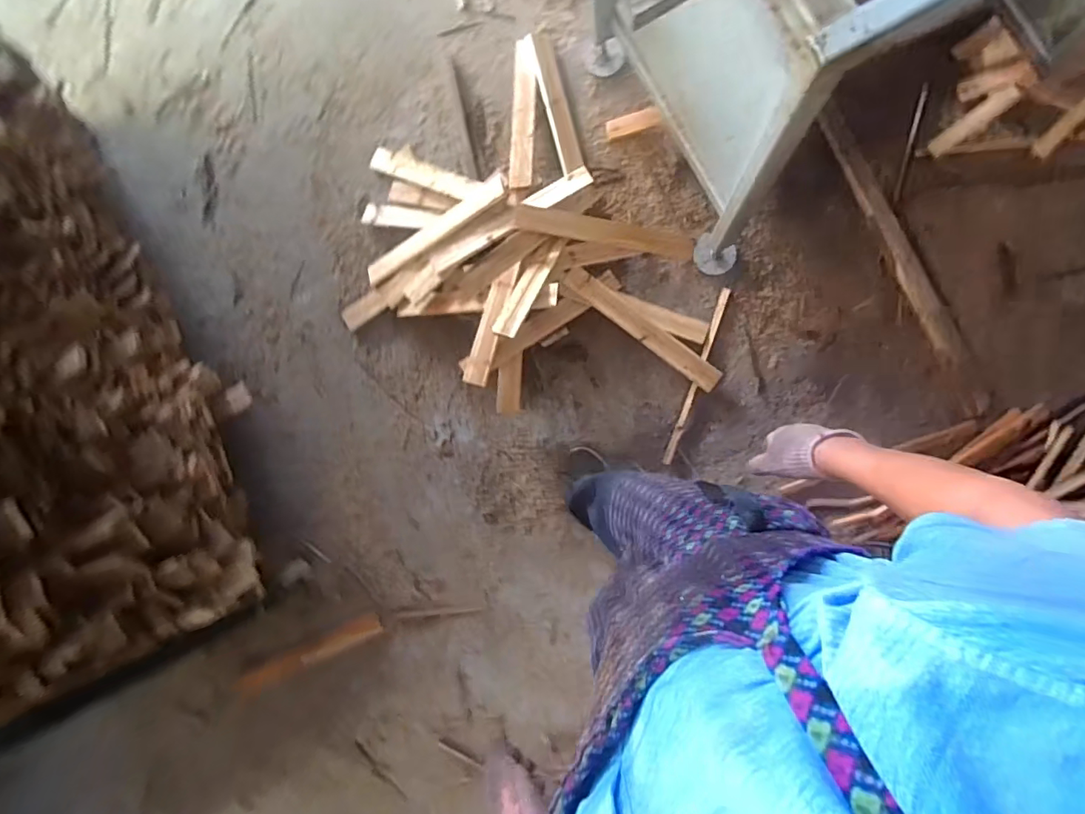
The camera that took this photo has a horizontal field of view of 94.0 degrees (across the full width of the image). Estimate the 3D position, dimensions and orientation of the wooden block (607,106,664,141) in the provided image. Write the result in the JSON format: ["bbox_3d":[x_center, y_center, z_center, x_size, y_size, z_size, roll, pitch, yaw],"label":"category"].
[{"bbox_3d":[0.264,-0.823,1.462,0.156,0.021,0.053,-17,89,9],"label":"wooden block"}]

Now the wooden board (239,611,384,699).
[{"bbox_3d":[-0.662,0.710,1.453,0.422,0.036,0.065,-25,88,-6],"label":"wooden board"}]

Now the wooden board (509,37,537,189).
[{"bbox_3d":[-0.054,-0.846,1.457,0.067,0.029,0.488,-1,80,9],"label":"wooden board"}]

